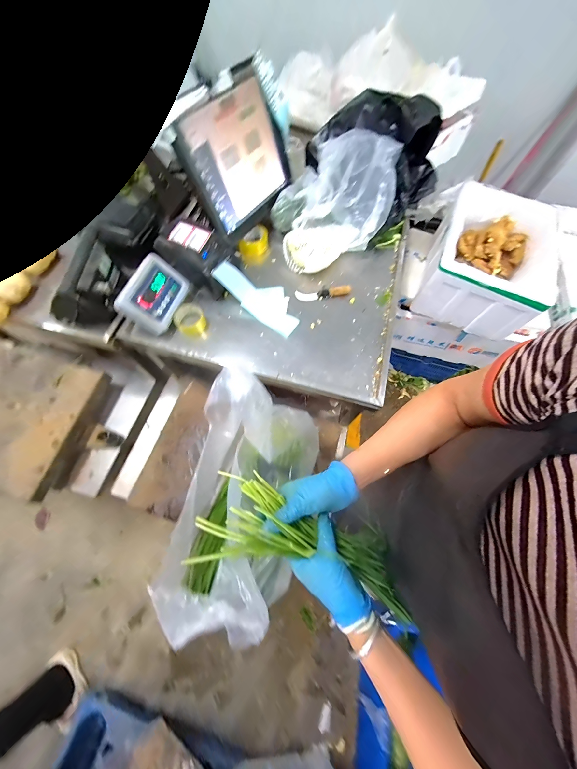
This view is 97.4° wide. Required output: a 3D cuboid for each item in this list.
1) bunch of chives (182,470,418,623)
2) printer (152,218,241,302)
[{"bbox_3d":[0.042,0.250,0.382,0.354,0.058,0.126,33,67,-17],"label":"bunch of chives"},{"bbox_3d":[-0.274,-0.398,0.801,0.228,0.136,0.142,28,69,10],"label":"printer"}]

